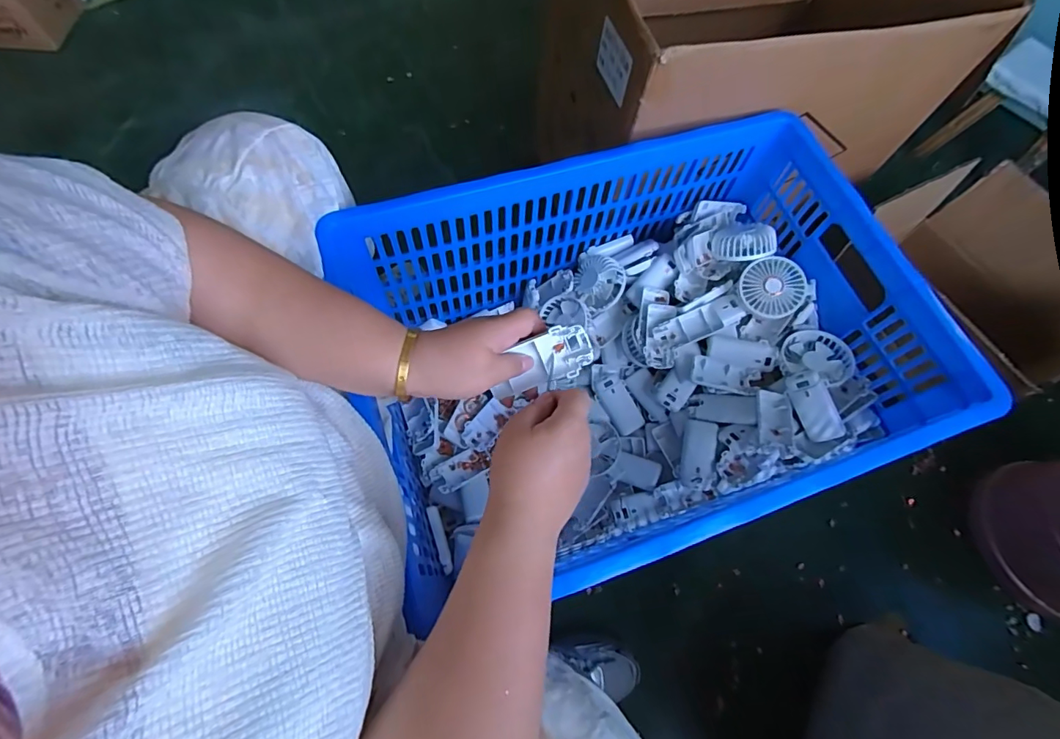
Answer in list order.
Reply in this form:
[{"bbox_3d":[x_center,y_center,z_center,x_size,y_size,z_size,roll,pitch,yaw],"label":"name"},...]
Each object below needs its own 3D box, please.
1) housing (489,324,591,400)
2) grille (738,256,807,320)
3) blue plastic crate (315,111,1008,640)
[{"bbox_3d":[0.007,-0.008,0.427,0.094,0.017,0.046,-20,111,3],"label":"housing"},{"bbox_3d":[0.338,-0.113,0.684,0.083,0.023,0.083,-2,85,18],"label":"grille"},{"bbox_3d":[0.123,-0.012,0.648,0.615,0.278,0.448,-17,69,-10],"label":"blue plastic crate"}]

